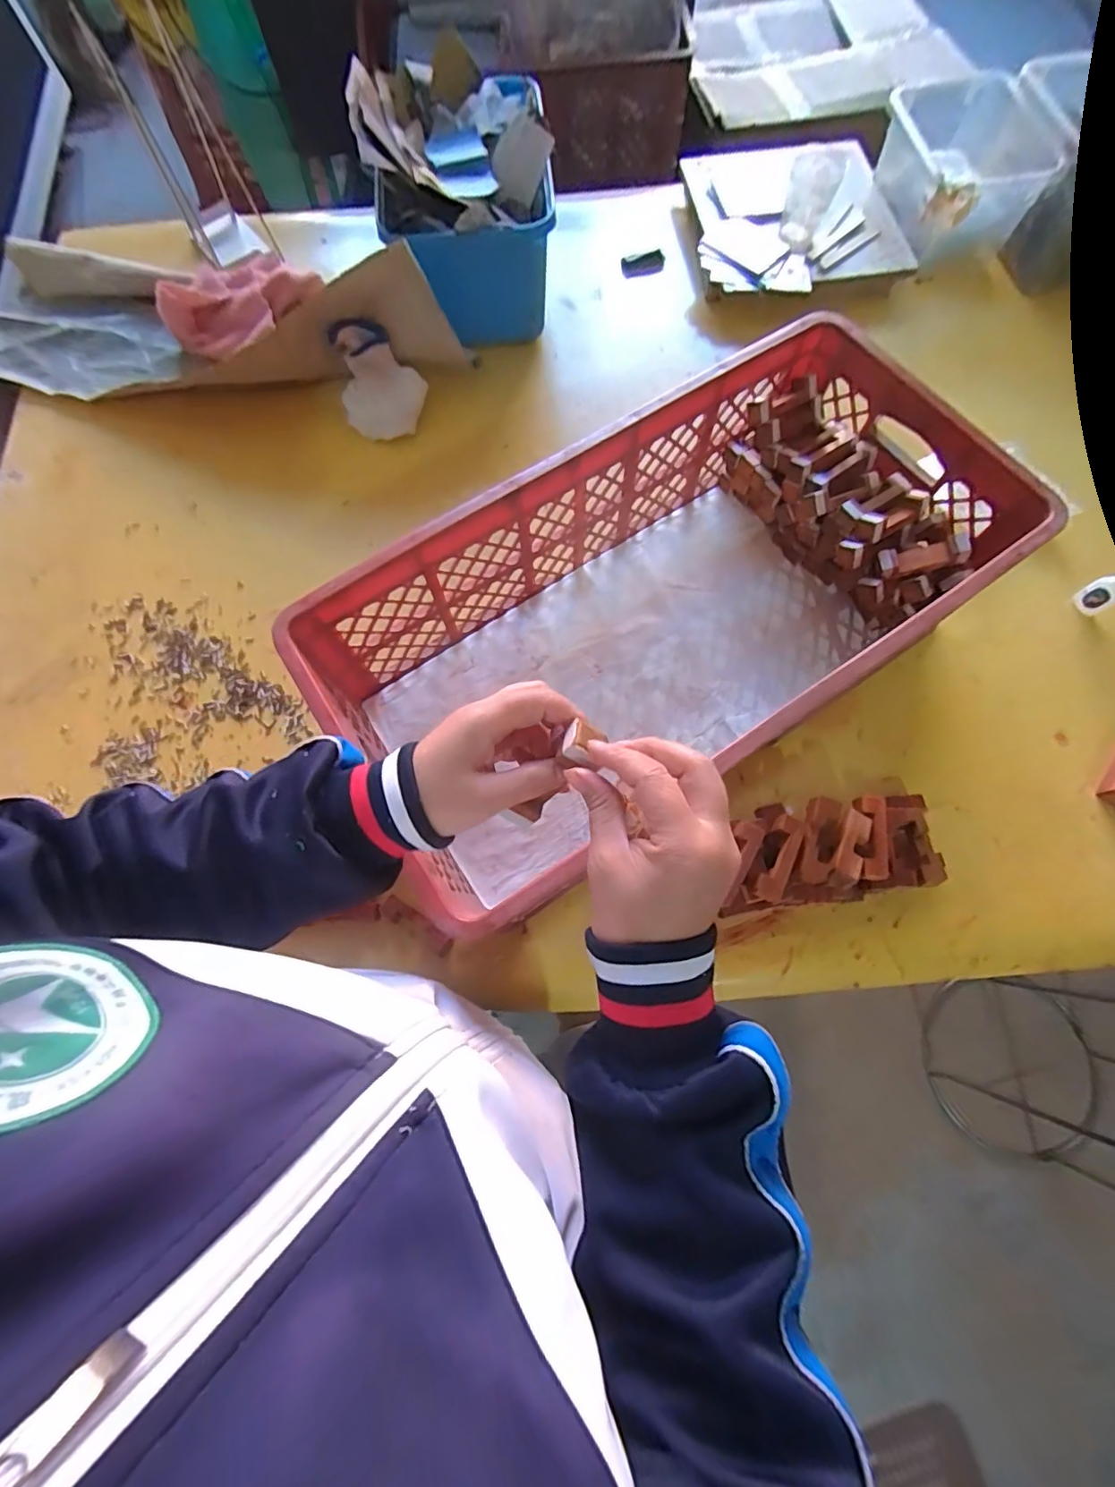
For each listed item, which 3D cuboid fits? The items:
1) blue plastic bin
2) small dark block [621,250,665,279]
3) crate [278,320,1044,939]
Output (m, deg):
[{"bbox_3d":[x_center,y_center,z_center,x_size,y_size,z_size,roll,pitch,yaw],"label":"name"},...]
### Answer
[{"bbox_3d":[-0.114,-0.724,0.744,0.217,0.171,0.283,-3,73,0],"label":"blue plastic bin"},{"bbox_3d":[0.134,-0.752,0.837,0.064,0.023,0.026,-15,74,-4],"label":"small dark block"},{"bbox_3d":[0.107,-0.127,0.550,0.639,0.184,0.323,-33,76,-9],"label":"crate"}]

